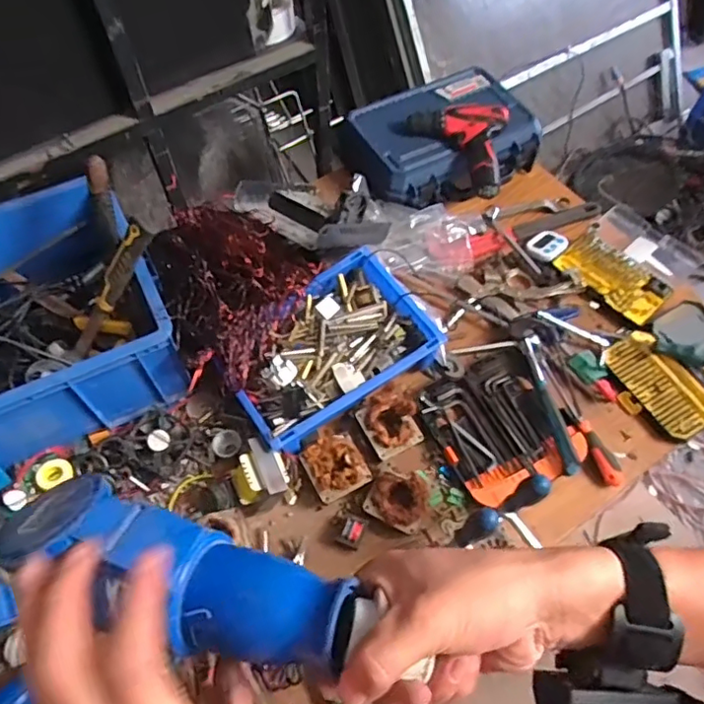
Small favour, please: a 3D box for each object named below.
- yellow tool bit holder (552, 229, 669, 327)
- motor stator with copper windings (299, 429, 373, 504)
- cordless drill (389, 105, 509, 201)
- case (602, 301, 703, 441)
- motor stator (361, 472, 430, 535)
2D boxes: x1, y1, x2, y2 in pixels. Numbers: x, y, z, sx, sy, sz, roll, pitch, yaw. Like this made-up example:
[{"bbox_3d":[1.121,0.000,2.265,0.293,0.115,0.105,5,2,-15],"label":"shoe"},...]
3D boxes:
[{"bbox_3d":[0.480,-0.142,1.036,0.121,0.019,0.187,-40,66,-22],"label":"yellow tool bit holder"},{"bbox_3d":[-0.022,0.165,0.815,0.082,0.030,0.083,-26,62,-15],"label":"motor stator with copper windings"},{"bbox_3d":[0.176,-0.381,1.041,0.205,0.059,0.180,11,59,7],"label":"cordless drill"},{"bbox_3d":[0.545,0.025,0.929,0.254,0.031,0.186,-28,62,-16],"label":"case"},{"bbox_3d":[0.066,0.214,0.814,0.084,0.048,0.079,21,61,13],"label":"motor stator"}]

